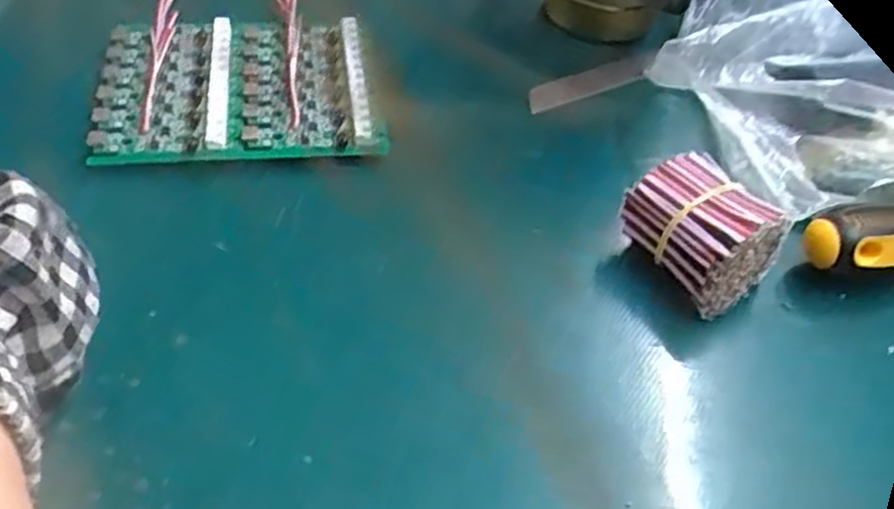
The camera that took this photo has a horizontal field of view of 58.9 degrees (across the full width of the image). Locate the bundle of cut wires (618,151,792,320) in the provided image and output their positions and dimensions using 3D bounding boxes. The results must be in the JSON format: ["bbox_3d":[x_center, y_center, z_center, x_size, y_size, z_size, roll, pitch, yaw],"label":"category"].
[{"bbox_3d":[0.098,-0.007,0.306,0.040,0.039,0.053,-21,52,-24],"label":"bundle of cut wires"}]

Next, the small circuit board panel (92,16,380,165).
[{"bbox_3d":[-0.097,-0.080,0.366,0.121,0.012,0.097,-4,50,-10],"label":"small circuit board panel"}]

